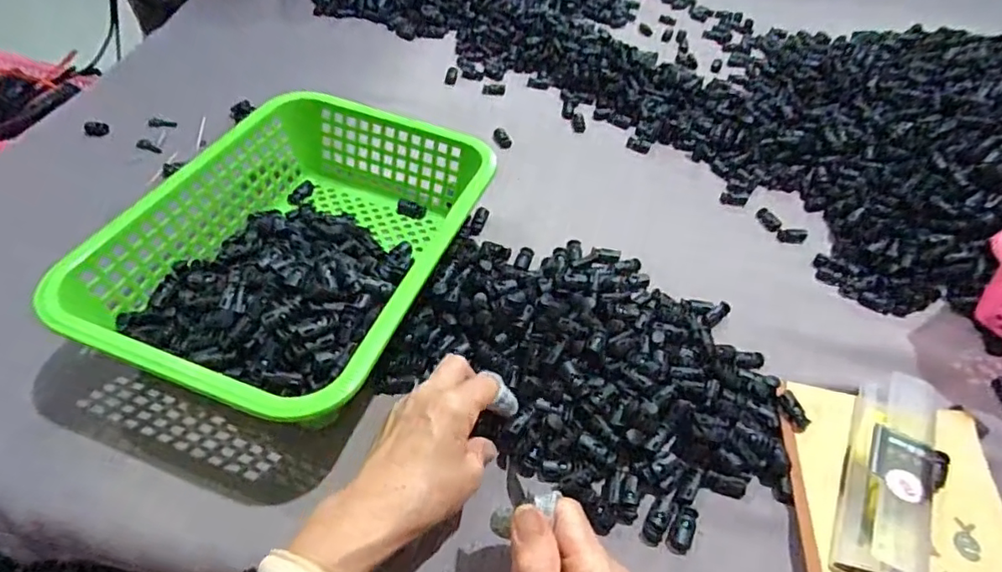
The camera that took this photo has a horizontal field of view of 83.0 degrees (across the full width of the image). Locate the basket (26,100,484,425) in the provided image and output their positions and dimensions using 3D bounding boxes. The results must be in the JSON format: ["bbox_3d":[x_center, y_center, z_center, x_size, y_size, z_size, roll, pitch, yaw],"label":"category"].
[{"bbox_3d":[-0.146,-0.029,0.447,0.213,0.085,0.293,19,50,12],"label":"basket"}]

